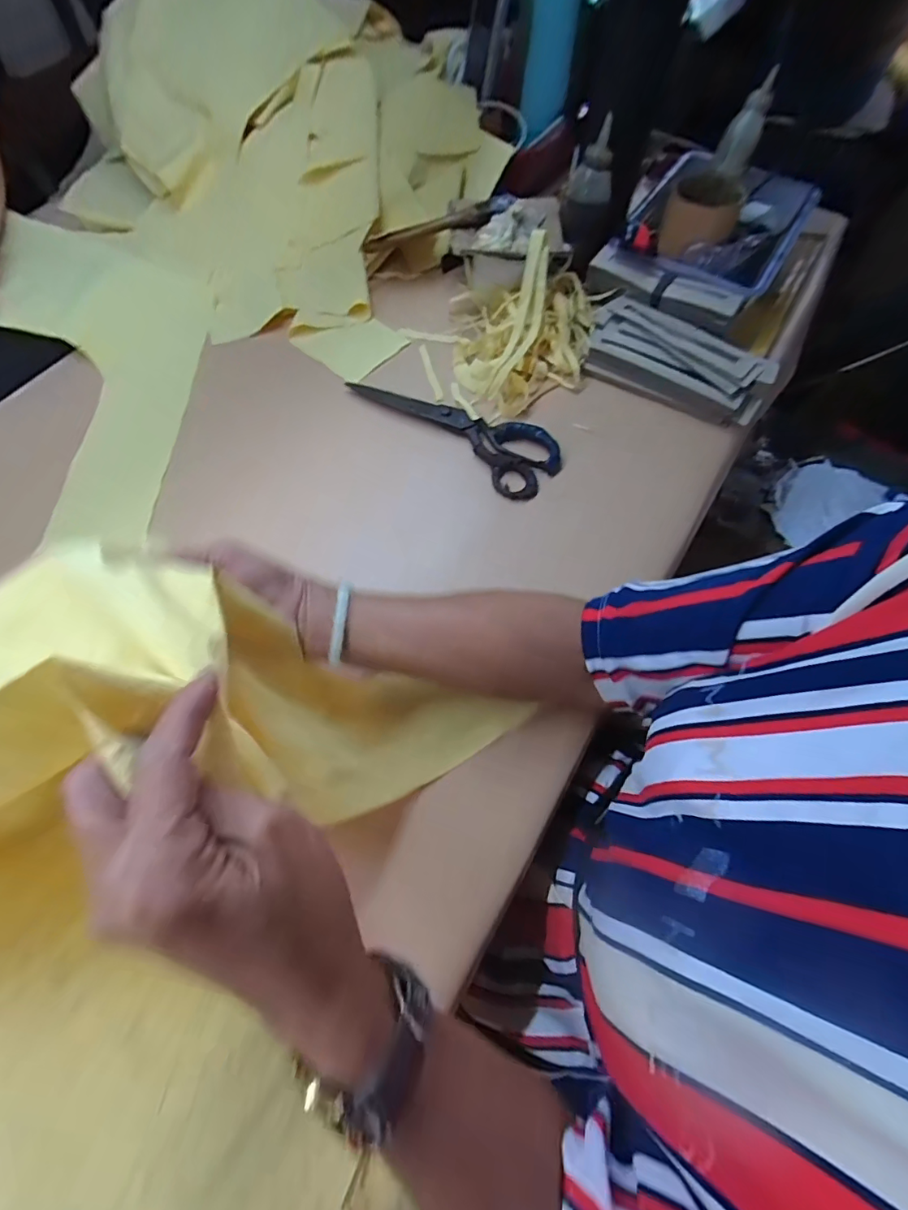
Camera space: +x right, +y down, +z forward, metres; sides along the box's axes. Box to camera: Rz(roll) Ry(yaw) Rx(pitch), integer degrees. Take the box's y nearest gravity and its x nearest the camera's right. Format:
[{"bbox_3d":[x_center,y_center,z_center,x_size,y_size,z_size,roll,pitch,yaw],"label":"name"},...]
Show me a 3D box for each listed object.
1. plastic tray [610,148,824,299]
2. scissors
[{"bbox_3d":[0.298,-0.436,0.568,0.173,0.056,0.246,31,65,12],"label":"plastic tray"},{"bbox_3d":[0.001,-0.186,0.494,0.224,0.012,0.074,33,69,13],"label":"scissors"}]

